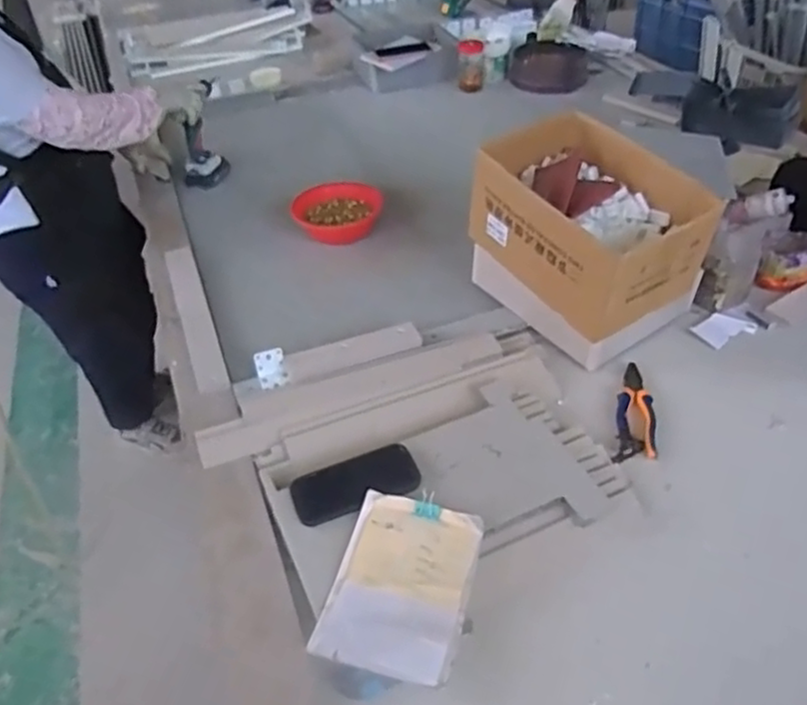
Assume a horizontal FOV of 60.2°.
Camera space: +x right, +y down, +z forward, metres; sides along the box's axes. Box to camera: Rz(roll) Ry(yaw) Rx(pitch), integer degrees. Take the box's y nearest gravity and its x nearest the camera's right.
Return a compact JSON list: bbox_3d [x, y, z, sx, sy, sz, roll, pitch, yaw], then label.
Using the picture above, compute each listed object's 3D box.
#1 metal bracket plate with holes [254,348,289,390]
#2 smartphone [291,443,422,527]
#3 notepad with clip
[{"bbox_3d":[-0.220,0.028,1.162,0.048,0.008,0.067,-16,76,-9],"label":"metal bracket plate with holes"},{"bbox_3d":[-0.063,0.176,0.942,0.169,0.011,0.094,-19,42,-17],"label":"smartphone"},{"bbox_3d":[-0.001,0.276,0.839,0.159,0.013,0.216,12,48,13],"label":"notepad with clip"}]

